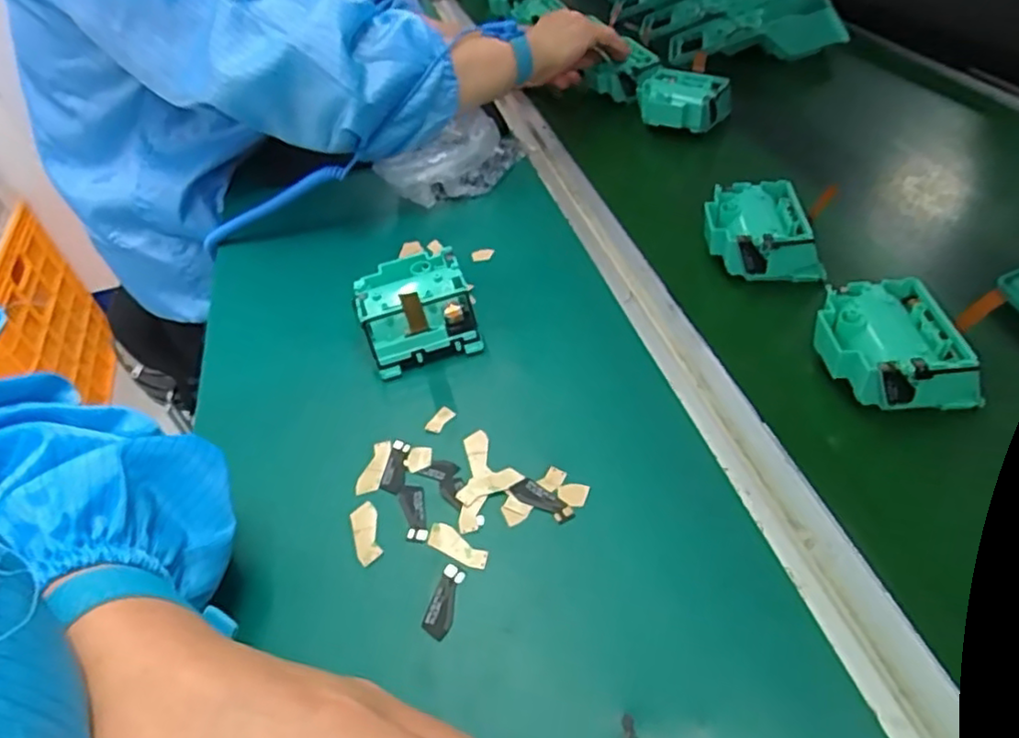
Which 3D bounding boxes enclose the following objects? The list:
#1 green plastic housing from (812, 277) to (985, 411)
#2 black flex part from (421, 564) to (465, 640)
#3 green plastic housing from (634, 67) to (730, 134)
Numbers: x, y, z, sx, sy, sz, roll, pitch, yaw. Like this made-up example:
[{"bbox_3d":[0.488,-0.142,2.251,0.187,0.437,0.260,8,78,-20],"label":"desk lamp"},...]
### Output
[{"bbox_3d":[0.220,-0.011,0.376,0.076,0.043,0.080,-7,45,2],"label":"green plastic housing"},{"bbox_3d":[-0.033,0.113,0.315,0.014,0.004,0.037,3,48,15],"label":"black flex part"},{"bbox_3d":[0.168,-0.265,0.635,0.081,0.037,0.074,22,51,26],"label":"green plastic housing"}]

